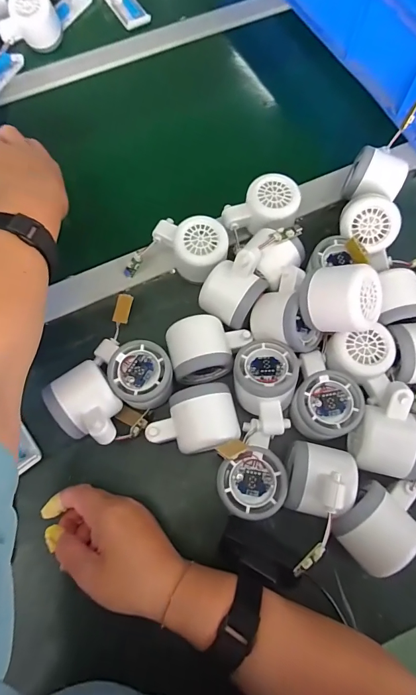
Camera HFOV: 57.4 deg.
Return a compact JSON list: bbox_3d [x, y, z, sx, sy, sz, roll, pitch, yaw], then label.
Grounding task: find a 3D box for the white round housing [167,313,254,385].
[{"bbox_3d":[0.001,-0.001,0.387,0.079,0.056,0.062,-15,72,-5],"label":"white round housing"}]

